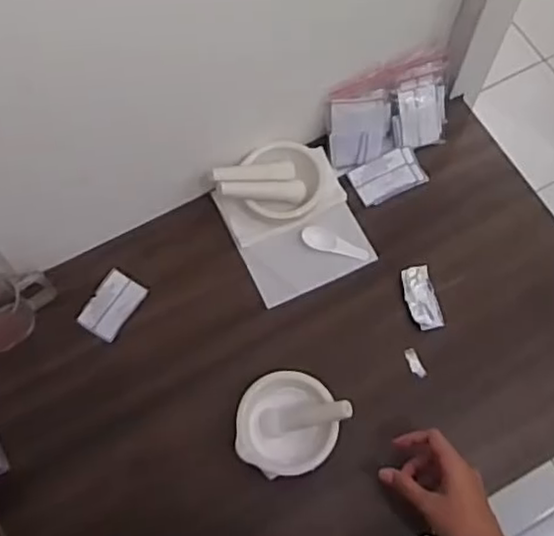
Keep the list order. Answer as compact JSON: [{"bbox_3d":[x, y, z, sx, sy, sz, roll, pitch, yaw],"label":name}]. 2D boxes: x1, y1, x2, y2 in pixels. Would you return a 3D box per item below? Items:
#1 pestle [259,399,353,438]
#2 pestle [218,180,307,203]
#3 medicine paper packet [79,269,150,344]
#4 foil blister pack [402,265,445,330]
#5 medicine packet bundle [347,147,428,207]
[{"bbox_3d":[0.030,0.151,0.698,0.106,0.025,0.029,-17,65,30],"label":"pestle"},{"bbox_3d":[-0.017,-0.089,0.786,0.106,0.018,0.021,-1,67,-22],"label":"pestle"},{"bbox_3d":[-0.190,0.043,0.791,0.050,0.005,0.075,30,71,12],"label":"medicine paper packet"},{"bbox_3d":[0.165,0.034,0.782,0.034,0.004,0.075,-11,68,-4],"label":"foil blister pack"},{"bbox_3d":[0.137,-0.112,0.839,0.089,0.016,0.052,-27,70,-10],"label":"medicine packet bundle"}]

